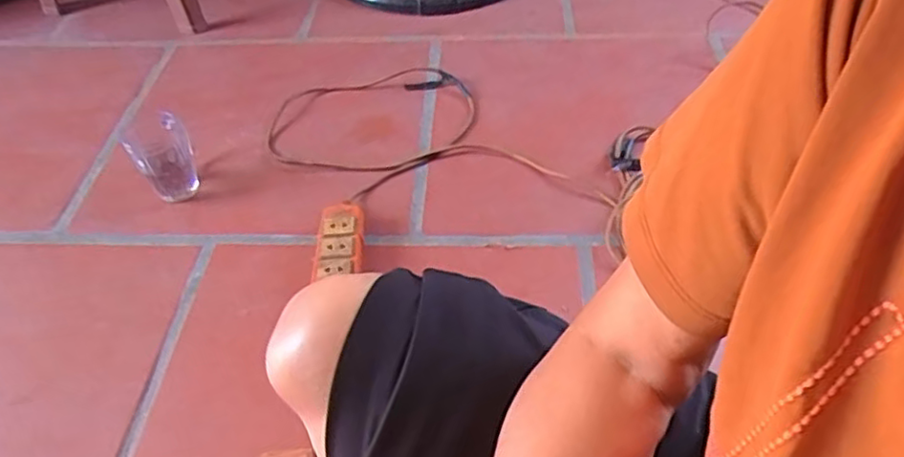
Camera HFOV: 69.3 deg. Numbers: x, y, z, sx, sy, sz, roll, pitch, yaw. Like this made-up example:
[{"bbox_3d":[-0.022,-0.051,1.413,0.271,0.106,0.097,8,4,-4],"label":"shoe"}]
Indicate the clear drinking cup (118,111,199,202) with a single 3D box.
[{"bbox_3d":[-0.421,-0.104,0.957,0.081,0.125,0.079,-2,46,2],"label":"clear drinking cup"}]

